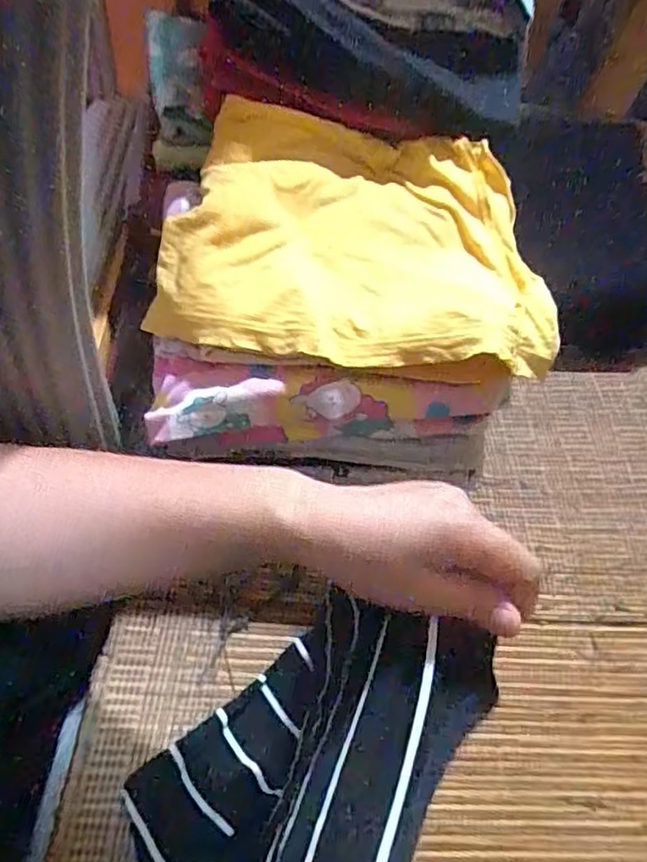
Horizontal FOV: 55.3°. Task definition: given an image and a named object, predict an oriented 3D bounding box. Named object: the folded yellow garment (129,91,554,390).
[{"bbox_3d":[0.026,-0.132,0.421,0.256,0.052,0.190,10,58,-3],"label":"folded yellow garment"}]

